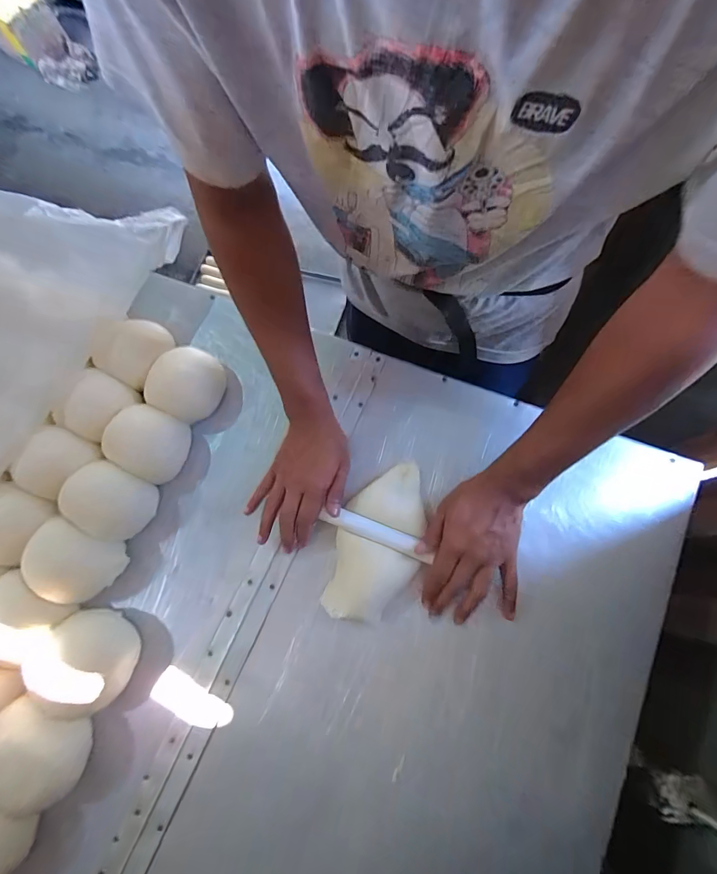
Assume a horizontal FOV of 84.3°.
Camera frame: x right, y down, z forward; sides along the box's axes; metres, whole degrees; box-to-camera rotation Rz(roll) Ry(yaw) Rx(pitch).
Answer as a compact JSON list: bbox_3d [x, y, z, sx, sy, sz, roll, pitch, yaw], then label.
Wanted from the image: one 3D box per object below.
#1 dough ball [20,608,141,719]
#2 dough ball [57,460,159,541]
[{"bbox_3d":[-0.315,0.257,0.450,0.105,0.059,0.106,-1,73,5],"label":"dough ball"},{"bbox_3d":[-0.320,0.082,0.509,0.099,0.046,0.084,25,78,14],"label":"dough ball"}]

